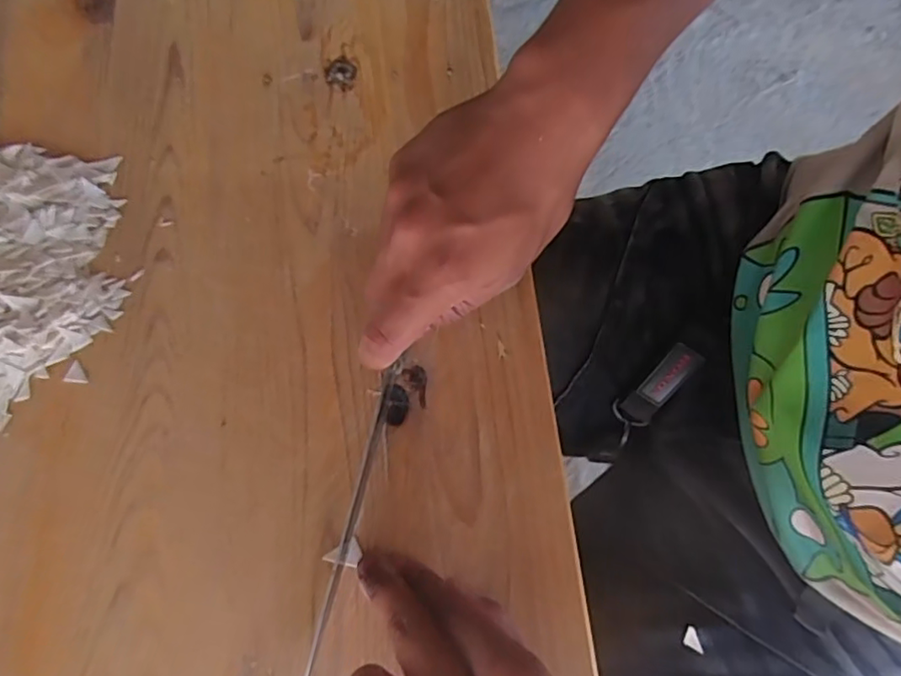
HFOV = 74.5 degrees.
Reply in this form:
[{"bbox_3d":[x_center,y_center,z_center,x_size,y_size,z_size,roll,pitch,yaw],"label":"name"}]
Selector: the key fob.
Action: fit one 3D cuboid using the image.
[{"bbox_3d":[0.156,0.035,0.440,0.025,0.074,0.011,38,32,10],"label":"key fob"}]

